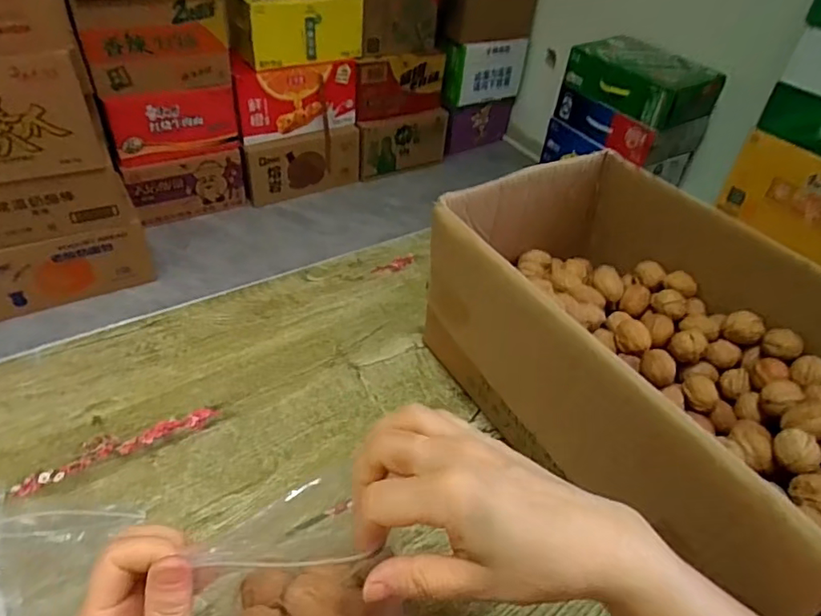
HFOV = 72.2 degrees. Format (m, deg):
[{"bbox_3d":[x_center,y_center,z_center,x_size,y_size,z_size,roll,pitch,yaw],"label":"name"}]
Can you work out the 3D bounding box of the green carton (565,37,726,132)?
[{"bbox_3d":[0.675,-0.678,1.666,0.248,0.126,0.392,-29,53,-32],"label":"green carton"}]

